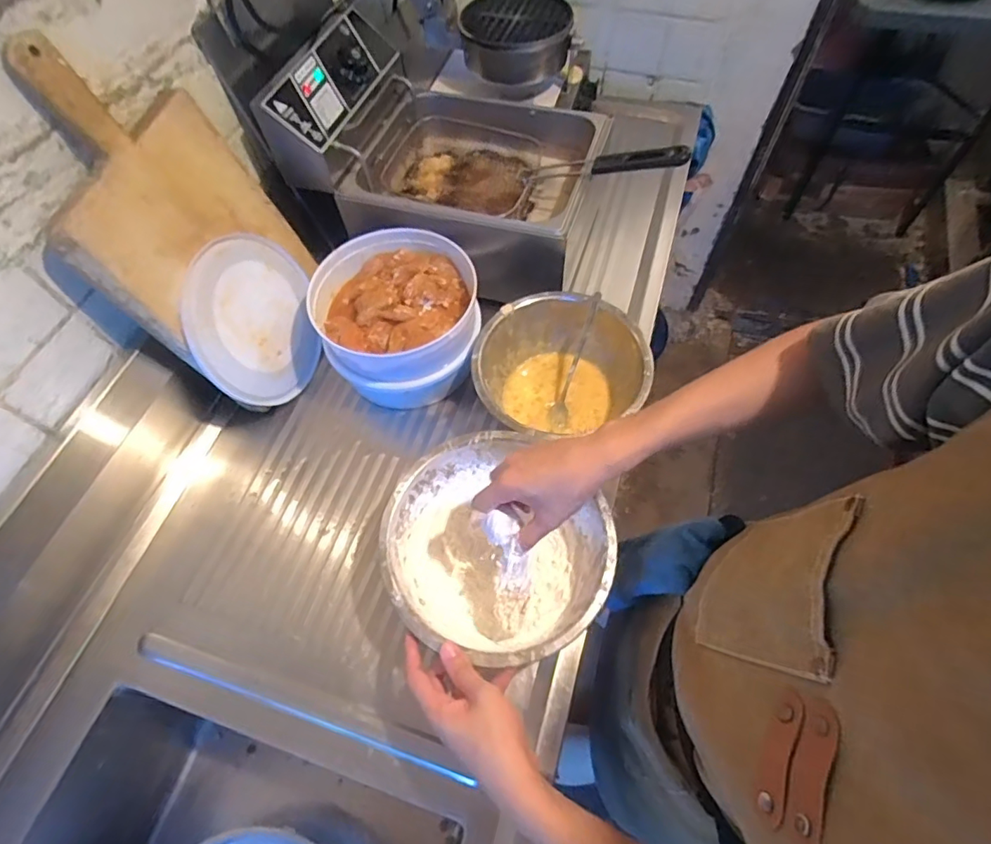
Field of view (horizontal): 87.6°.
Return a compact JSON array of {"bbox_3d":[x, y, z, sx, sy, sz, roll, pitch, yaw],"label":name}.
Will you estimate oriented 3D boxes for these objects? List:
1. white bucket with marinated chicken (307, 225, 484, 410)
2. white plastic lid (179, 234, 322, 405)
[{"bbox_3d":[-0.124,-0.133,0.698,0.207,0.136,0.205,-1,61,1],"label":"white bucket with marinated chicken"},{"bbox_3d":[-0.303,-0.129,0.654,0.013,0.186,0.204,-1,96,26],"label":"white plastic lid"}]

